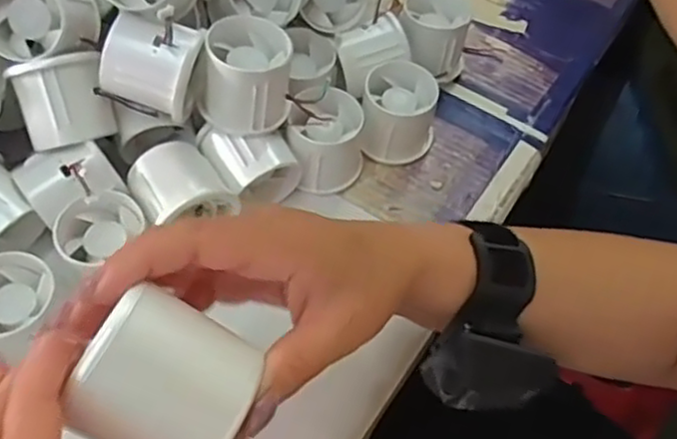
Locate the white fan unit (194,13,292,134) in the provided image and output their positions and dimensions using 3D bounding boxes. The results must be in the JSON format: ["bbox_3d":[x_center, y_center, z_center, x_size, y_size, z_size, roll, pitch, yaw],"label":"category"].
[{"bbox_3d":[-0.058,-0.089,0.420,0.058,0.051,0.056,-2,57,-6],"label":"white fan unit"}]

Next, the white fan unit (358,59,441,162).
[{"bbox_3d":[0.043,-0.075,0.484,0.052,0.048,0.052,5,57,-1],"label":"white fan unit"}]

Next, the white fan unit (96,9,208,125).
[{"bbox_3d":[-0.110,-0.094,0.410,0.056,0.045,0.056,0,88,-17],"label":"white fan unit"}]

